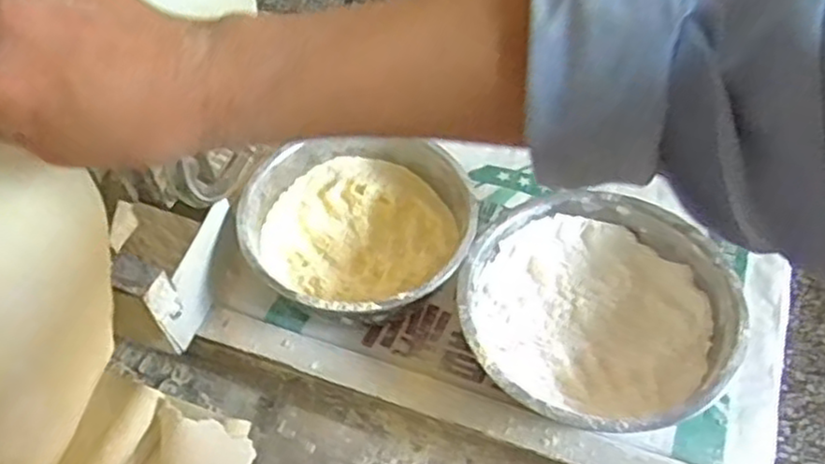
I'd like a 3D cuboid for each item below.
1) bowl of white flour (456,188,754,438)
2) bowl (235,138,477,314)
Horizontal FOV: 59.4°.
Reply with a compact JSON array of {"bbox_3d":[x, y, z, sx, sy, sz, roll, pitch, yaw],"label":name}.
[{"bbox_3d":[0.158,0.085,0.651,0.217,0.073,0.217,-1,52,1],"label":"bowl of white flour"},{"bbox_3d":[-0.049,0.014,0.710,0.201,0.077,0.193,-1,52,1],"label":"bowl"}]

